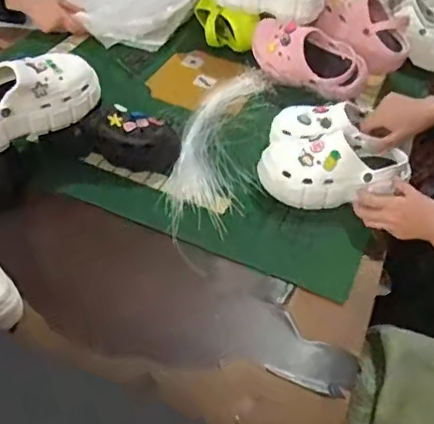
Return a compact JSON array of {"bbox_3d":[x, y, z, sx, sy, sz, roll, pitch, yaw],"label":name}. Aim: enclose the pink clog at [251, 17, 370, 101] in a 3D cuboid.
[{"bbox_3d":[0.192,-0.329,1.190,0.263,0.110,0.102,21,46,15],"label":"pink clog"}]

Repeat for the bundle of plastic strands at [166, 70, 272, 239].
[{"bbox_3d":[0.009,-0.140,1.064,0.146,0.025,0.491,10,44,3],"label":"bundle of plastic strands"}]

